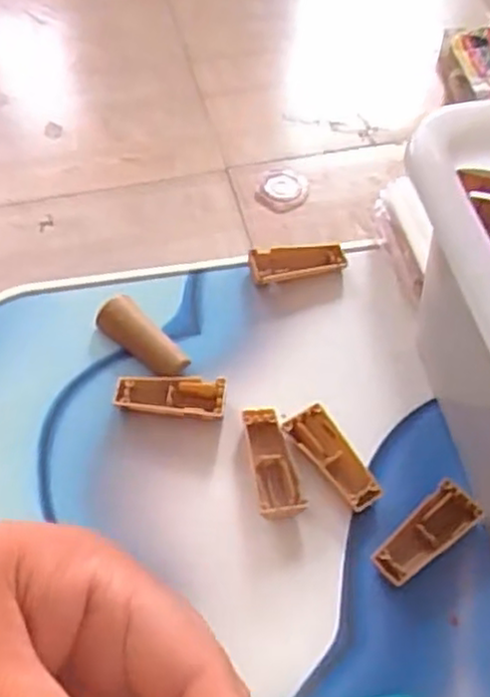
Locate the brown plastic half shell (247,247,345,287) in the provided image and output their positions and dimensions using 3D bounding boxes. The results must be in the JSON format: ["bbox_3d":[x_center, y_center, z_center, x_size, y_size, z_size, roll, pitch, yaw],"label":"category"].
[{"bbox_3d":[0.027,-0.044,0.381,0.048,0.012,0.020,-4,58,-6],"label":"brown plastic half shell"}]

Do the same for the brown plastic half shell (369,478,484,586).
[{"bbox_3d":[0.075,0.077,0.302,0.050,0.006,0.019,-37,67,-23],"label":"brown plastic half shell"}]

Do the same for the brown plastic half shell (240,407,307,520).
[{"bbox_3d":[0.012,0.049,0.317,0.018,0.004,0.050,-8,58,-8],"label":"brown plastic half shell"}]

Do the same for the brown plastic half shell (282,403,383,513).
[{"bbox_3d":[0.039,0.047,0.319,0.021,0.006,0.049,-33,65,-22],"label":"brown plastic half shell"}]

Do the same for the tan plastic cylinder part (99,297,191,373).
[{"bbox_3d":[-0.048,-0.004,0.347,0.050,0.019,0.015,35,62,18],"label":"tan plastic cylinder part"}]

